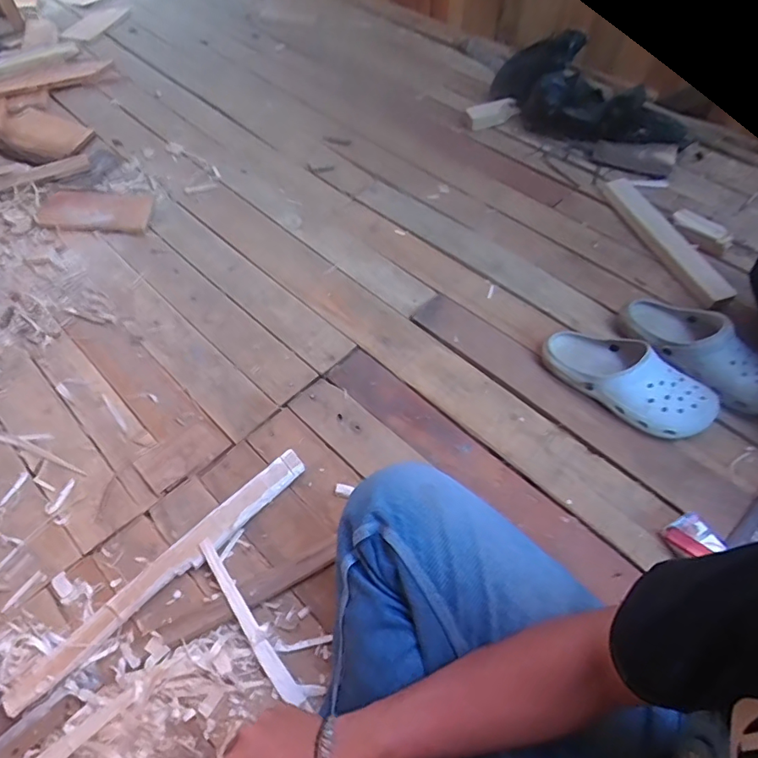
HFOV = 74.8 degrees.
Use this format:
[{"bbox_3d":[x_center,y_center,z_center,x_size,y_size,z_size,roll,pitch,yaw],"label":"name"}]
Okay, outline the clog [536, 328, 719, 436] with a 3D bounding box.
[{"bbox_3d":[0.404,0.000,0.806,0.273,0.079,0.118,33,62,19],"label":"clog"}]

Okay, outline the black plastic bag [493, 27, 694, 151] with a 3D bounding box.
[{"bbox_3d":[0.580,-0.727,1.330,0.585,0.214,0.217,20,58,-4],"label":"black plastic bag"}]

